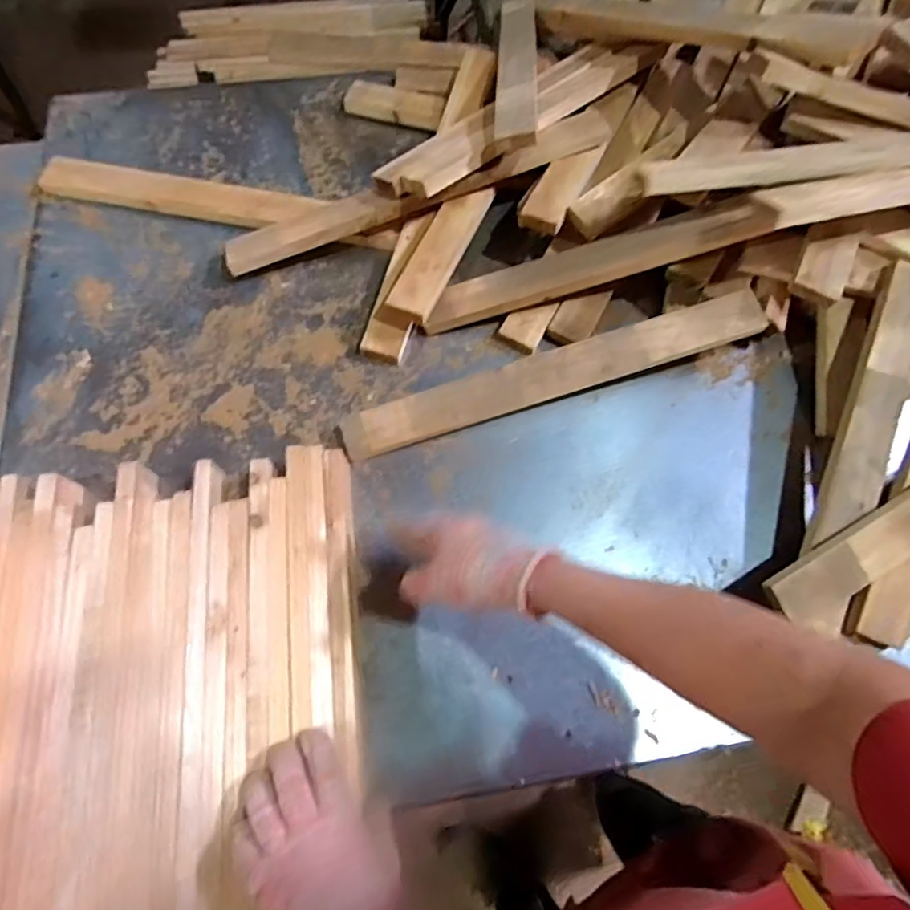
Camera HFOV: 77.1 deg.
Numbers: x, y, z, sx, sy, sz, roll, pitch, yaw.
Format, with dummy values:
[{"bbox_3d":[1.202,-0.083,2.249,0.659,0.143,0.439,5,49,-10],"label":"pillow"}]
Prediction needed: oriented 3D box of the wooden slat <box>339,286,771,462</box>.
[{"bbox_3d":[0.115,-0.093,0.652,0.495,0.021,0.054,-18,87,-2],"label":"wooden slat"}]

